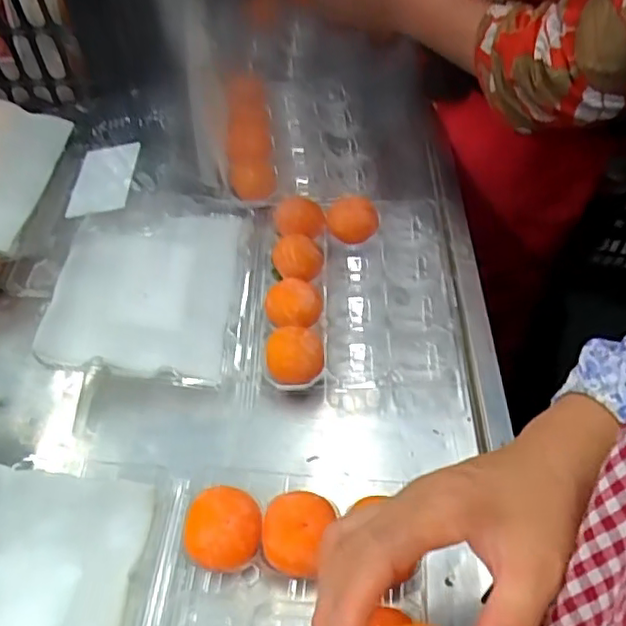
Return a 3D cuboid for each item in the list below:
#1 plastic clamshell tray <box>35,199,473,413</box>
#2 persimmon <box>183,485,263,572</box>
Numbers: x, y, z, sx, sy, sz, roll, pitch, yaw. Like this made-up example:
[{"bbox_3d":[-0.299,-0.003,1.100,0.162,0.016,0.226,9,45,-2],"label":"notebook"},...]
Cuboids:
[{"bbox_3d":[-0.042,-0.033,0.555,0.343,0.053,0.225,1,53,1],"label":"plastic clamshell tray"},{"bbox_3d":[-0.062,0.149,0.425,0.050,0.033,0.052,0,53,0],"label":"persimmon"}]

